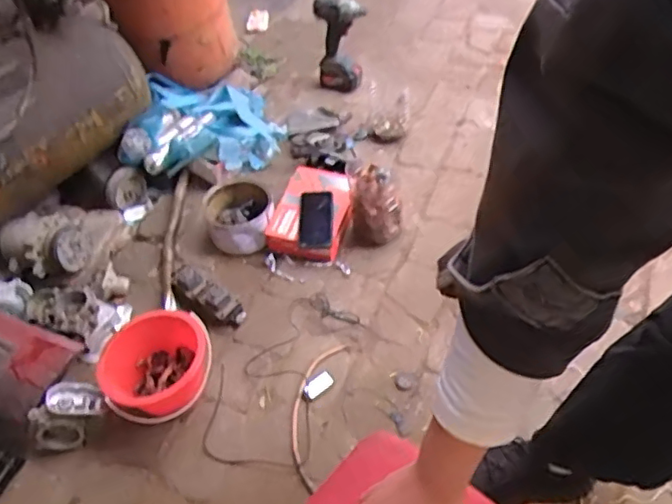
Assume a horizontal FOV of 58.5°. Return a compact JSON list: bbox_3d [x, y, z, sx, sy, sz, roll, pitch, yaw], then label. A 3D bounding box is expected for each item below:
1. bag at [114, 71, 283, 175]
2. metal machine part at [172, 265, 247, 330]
[{"bbox_3d":[-0.318,-0.304,1.397,0.350,0.177,0.242,-18,52,-11],"label":"bag"},{"bbox_3d":[-0.248,0.083,1.158,0.172,0.050,0.054,29,58,24],"label":"metal machine part"}]

